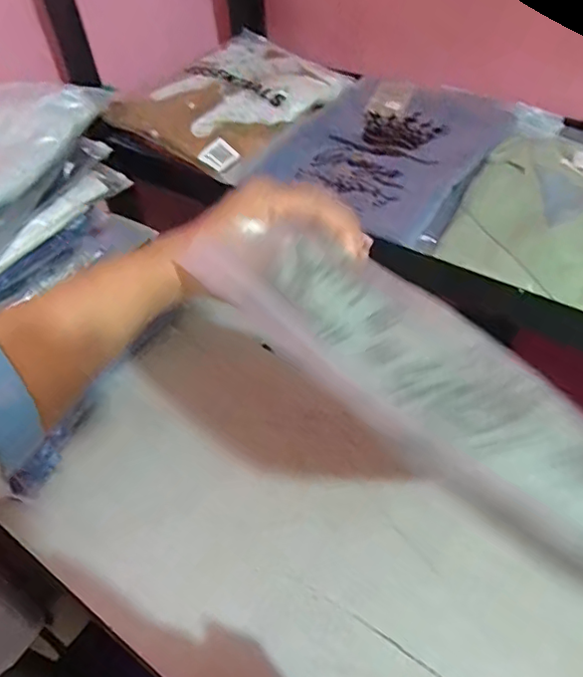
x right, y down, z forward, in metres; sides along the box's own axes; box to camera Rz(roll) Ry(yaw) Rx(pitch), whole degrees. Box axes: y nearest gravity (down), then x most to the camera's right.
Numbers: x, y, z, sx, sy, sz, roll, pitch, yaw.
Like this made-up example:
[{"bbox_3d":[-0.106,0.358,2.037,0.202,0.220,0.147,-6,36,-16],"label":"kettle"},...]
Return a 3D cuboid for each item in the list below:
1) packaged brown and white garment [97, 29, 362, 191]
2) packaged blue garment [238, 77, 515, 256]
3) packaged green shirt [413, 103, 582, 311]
[{"bbox_3d":[-0.084,-0.395,0.897,0.251,0.058,0.362,25,54,27],"label":"packaged brown and white garment"},{"bbox_3d":[0.139,-0.276,0.807,0.276,0.033,0.359,23,53,25],"label":"packaged blue garment"},{"bbox_3d":[0.343,-0.169,0.683,0.260,0.031,0.368,31,57,30],"label":"packaged green shirt"}]

